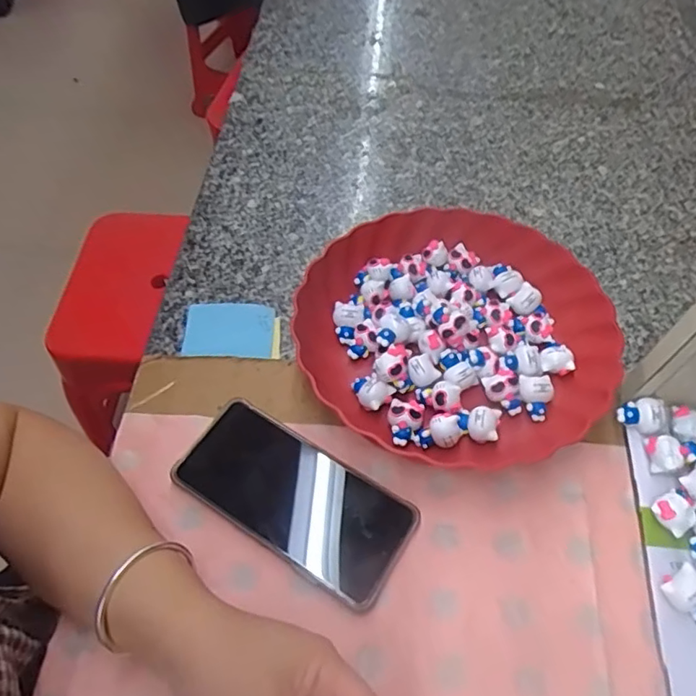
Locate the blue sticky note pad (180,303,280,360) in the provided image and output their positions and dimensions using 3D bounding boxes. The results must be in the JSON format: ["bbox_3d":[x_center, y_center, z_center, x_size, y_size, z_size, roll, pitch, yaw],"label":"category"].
[{"bbox_3d":[-0.100,-0.015,0.480,0.081,0.006,0.056,0,58,0],"label":"blue sticky note pad"}]

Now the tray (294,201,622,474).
[{"bbox_3d":[0.086,-0.018,0.460,0.237,0.048,0.226,11,59,7],"label":"tray"}]

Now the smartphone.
[{"bbox_3d":[-0.038,0.106,0.397,0.165,0.014,0.077,28,62,16],"label":"smartphone"}]

